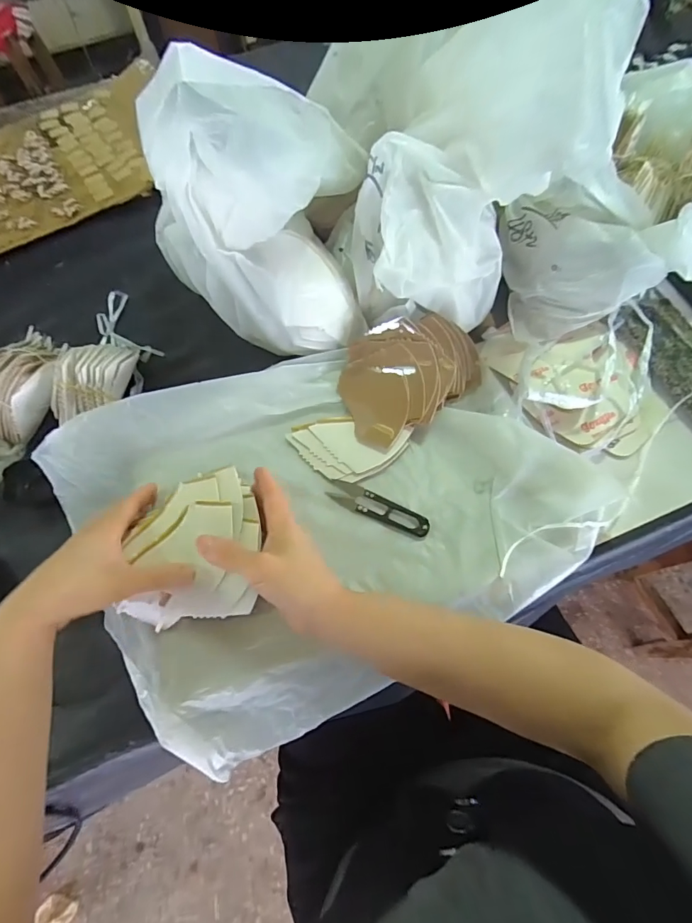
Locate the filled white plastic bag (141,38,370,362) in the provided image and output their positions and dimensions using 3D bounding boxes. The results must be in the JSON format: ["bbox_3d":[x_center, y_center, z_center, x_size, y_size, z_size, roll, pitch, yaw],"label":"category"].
[{"bbox_3d":[-0.081,-0.234,0.431,0.198,0.230,0.153,-9,65,-1],"label":"filled white plastic bag"}]

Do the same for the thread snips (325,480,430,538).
[{"bbox_3d":[0.030,0.043,0.417,0.101,0.006,0.025,24,68,13],"label":"thread snips"}]

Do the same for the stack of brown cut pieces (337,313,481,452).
[{"bbox_3d":[0.062,-0.097,0.456,0.157,0.050,0.120,-32,67,-11],"label":"stack of brown cut pieces"}]

